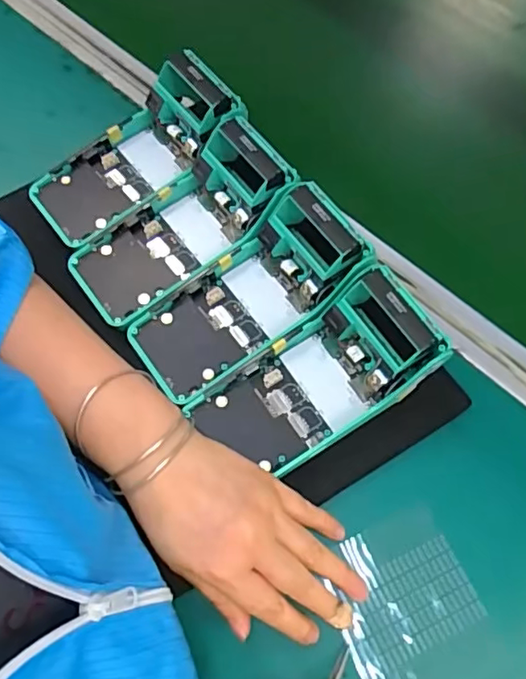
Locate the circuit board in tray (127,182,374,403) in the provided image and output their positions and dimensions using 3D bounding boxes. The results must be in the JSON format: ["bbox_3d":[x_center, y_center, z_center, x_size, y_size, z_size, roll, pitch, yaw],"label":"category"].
[{"bbox_3d":[-0.010,-0.030,0.418,0.169,0.055,0.074,-40,72,-2],"label":"circuit board in tray"}]

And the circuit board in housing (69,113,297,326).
[{"bbox_3d":[-0.060,-0.086,0.442,0.171,0.056,0.078,-41,72,-2],"label":"circuit board in housing"}]

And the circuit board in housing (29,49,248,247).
[{"bbox_3d":[-0.103,-0.149,0.453,0.169,0.049,0.088,-42,73,-16],"label":"circuit board in housing"}]

